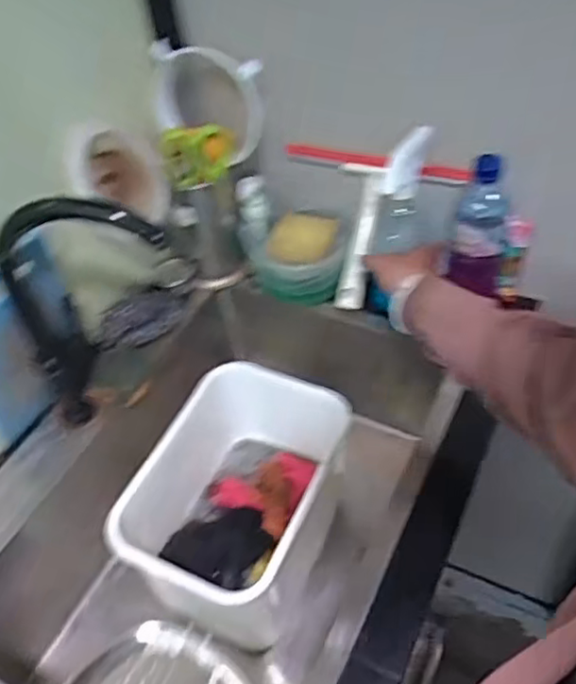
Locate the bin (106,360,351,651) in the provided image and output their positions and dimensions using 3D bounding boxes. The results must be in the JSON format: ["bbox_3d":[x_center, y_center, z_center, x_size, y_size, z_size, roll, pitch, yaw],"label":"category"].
[{"bbox_3d":[-0.064,0.196,0.812,0.214,0.177,0.274,15,51,20],"label":"bin"}]

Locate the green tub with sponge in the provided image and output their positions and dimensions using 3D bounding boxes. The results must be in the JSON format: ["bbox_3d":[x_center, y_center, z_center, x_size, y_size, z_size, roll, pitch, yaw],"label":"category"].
[{"bbox_3d":[0.017,-0.125,0.911,0.120,0.089,0.104,-5,47,2],"label":"green tub with sponge"}]

